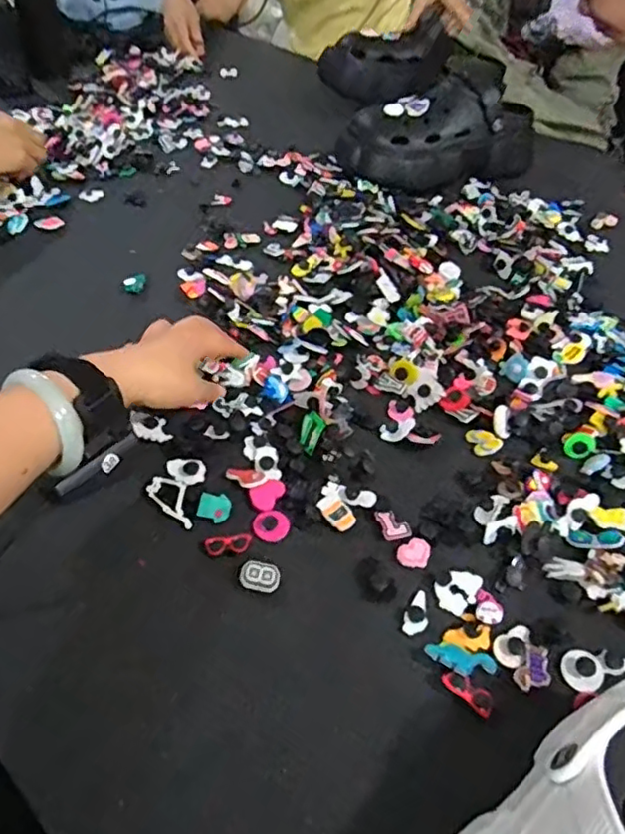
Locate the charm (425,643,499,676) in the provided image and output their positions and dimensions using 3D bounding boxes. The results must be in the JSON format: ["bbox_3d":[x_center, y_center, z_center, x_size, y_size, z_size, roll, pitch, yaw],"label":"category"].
[{"bbox_3d":[0.092,0.150,0.378,0.043,0.008,0.021,14,48,9],"label":"charm"}]

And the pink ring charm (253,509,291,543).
[{"bbox_3d":[-0.030,0.079,0.444,0.026,0.004,0.026,2,47,-2],"label":"pink ring charm"}]

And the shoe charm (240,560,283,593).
[{"bbox_3d":[-0.035,0.109,0.413,0.026,0.012,0.019,6,47,2],"label":"shoe charm"}]

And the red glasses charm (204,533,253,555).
[{"bbox_3d":[-0.059,0.089,0.426,0.032,0.004,0.014,-5,61,4],"label":"red glasses charm"}]

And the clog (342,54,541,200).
[{"bbox_3d":[0.166,-0.377,0.786,0.241,0.117,0.120,-19,51,-20],"label":"clog"}]

